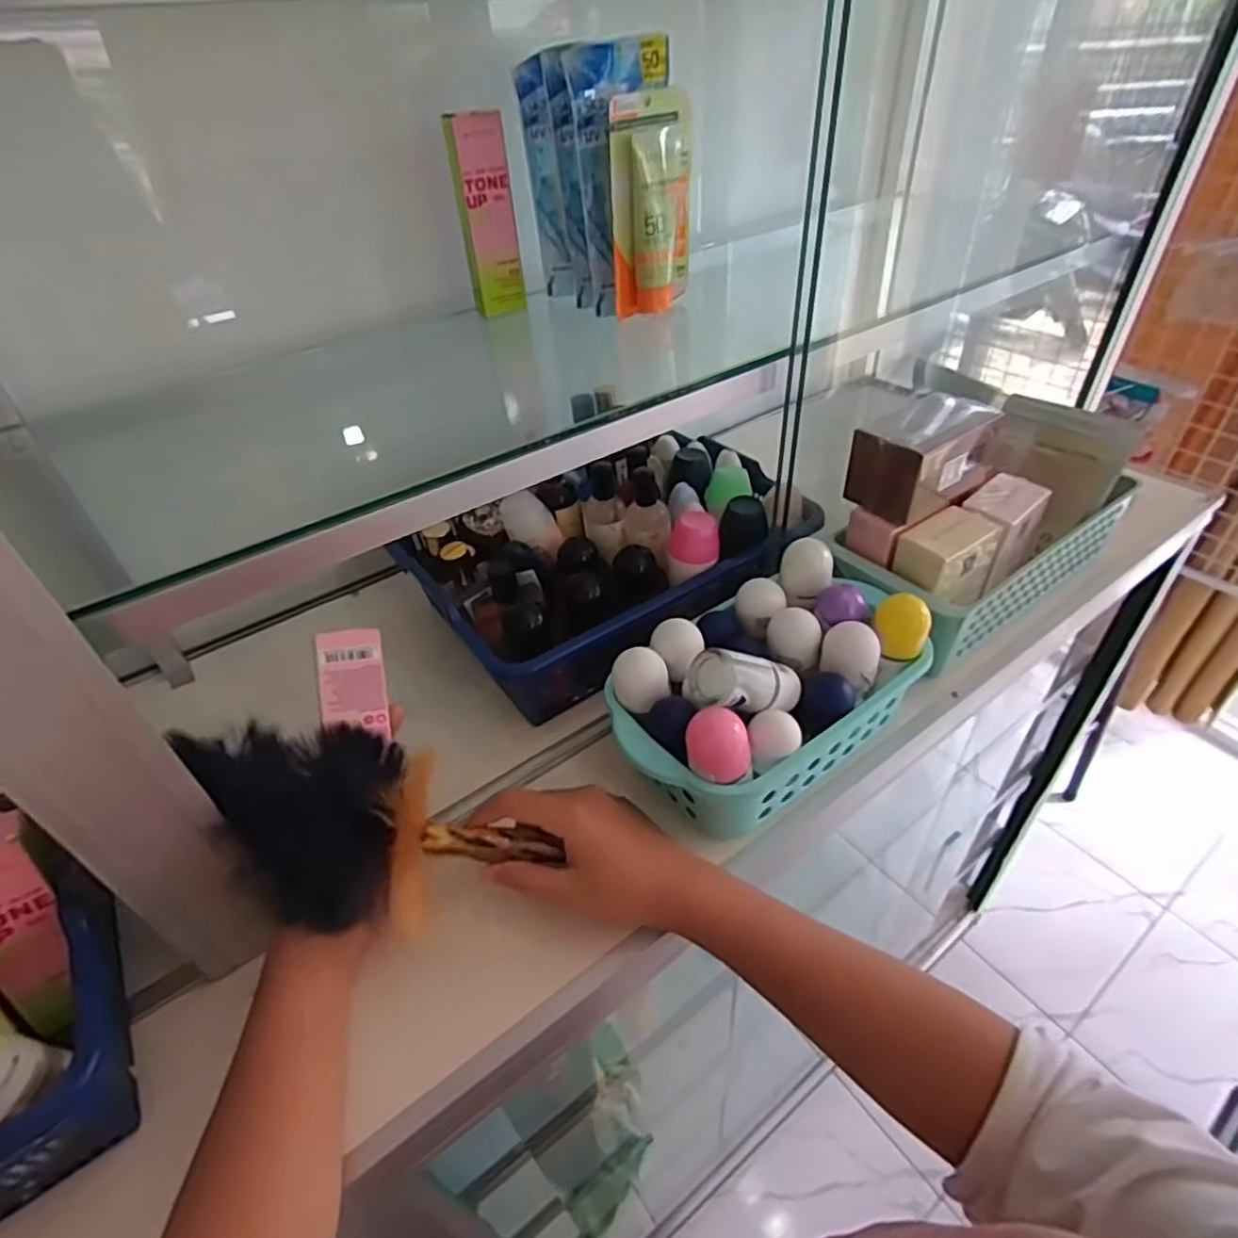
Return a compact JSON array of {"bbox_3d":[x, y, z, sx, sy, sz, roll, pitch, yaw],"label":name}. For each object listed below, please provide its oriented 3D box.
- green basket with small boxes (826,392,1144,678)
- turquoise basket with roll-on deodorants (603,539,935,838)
[{"bbox_3d":[0.313,-0.103,0.574,0.258,0.141,0.129,-27,46,-25],"label":"green basket with small boxes"},{"bbox_3d":[0.099,0.044,0.478,0.210,0.107,0.124,-28,47,-26],"label":"turquoise basket with roll-on deodorants"}]

